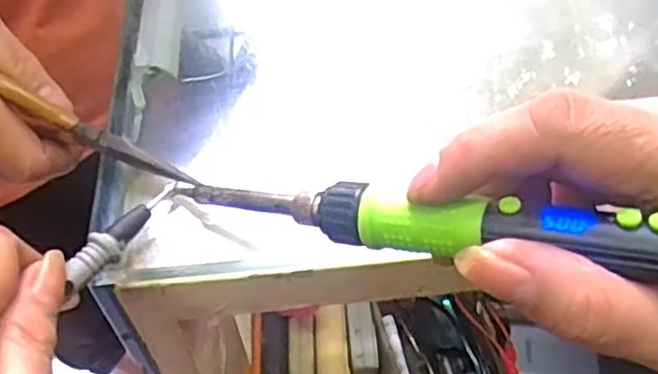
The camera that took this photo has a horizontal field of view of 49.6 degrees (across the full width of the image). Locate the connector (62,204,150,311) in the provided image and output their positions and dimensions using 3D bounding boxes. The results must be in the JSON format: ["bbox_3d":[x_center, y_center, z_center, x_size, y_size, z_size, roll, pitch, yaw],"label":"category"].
[{"bbox_3d":[-0.082,0.023,0.260,0.011,0.008,0.046,23,54,20],"label":"connector"}]

